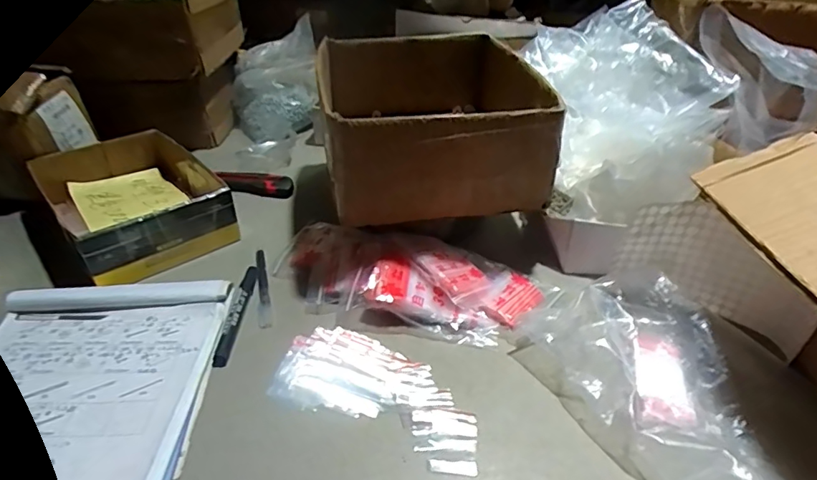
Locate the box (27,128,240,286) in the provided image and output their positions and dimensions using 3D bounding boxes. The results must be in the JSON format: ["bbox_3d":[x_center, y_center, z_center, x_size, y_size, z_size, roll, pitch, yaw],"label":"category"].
[{"bbox_3d":[-0.357,-0.054,0.672,0.183,0.075,0.243,-27,43,-33],"label":"box"}]

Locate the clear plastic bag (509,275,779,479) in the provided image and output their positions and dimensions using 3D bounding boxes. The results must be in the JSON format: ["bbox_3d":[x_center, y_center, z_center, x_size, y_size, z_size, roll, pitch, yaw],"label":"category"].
[{"bbox_3d":[0.226,0.127,0.440,0.149,0.050,0.334,-18,39,-24],"label":"clear plastic bag"}]

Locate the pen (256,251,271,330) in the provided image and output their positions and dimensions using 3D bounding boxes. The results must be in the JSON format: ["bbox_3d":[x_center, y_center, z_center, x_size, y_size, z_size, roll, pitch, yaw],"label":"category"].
[{"bbox_3d":[-0.166,0.054,0.580,0.013,0.016,0.121,-8,36,-12],"label":"pen"}]

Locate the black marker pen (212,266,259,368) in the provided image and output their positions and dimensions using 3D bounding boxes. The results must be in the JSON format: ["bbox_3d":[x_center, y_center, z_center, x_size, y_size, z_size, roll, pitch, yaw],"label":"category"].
[{"bbox_3d":[-0.182,0.078,0.541,0.016,0.013,0.140,-1,35,-1],"label":"black marker pen"}]

